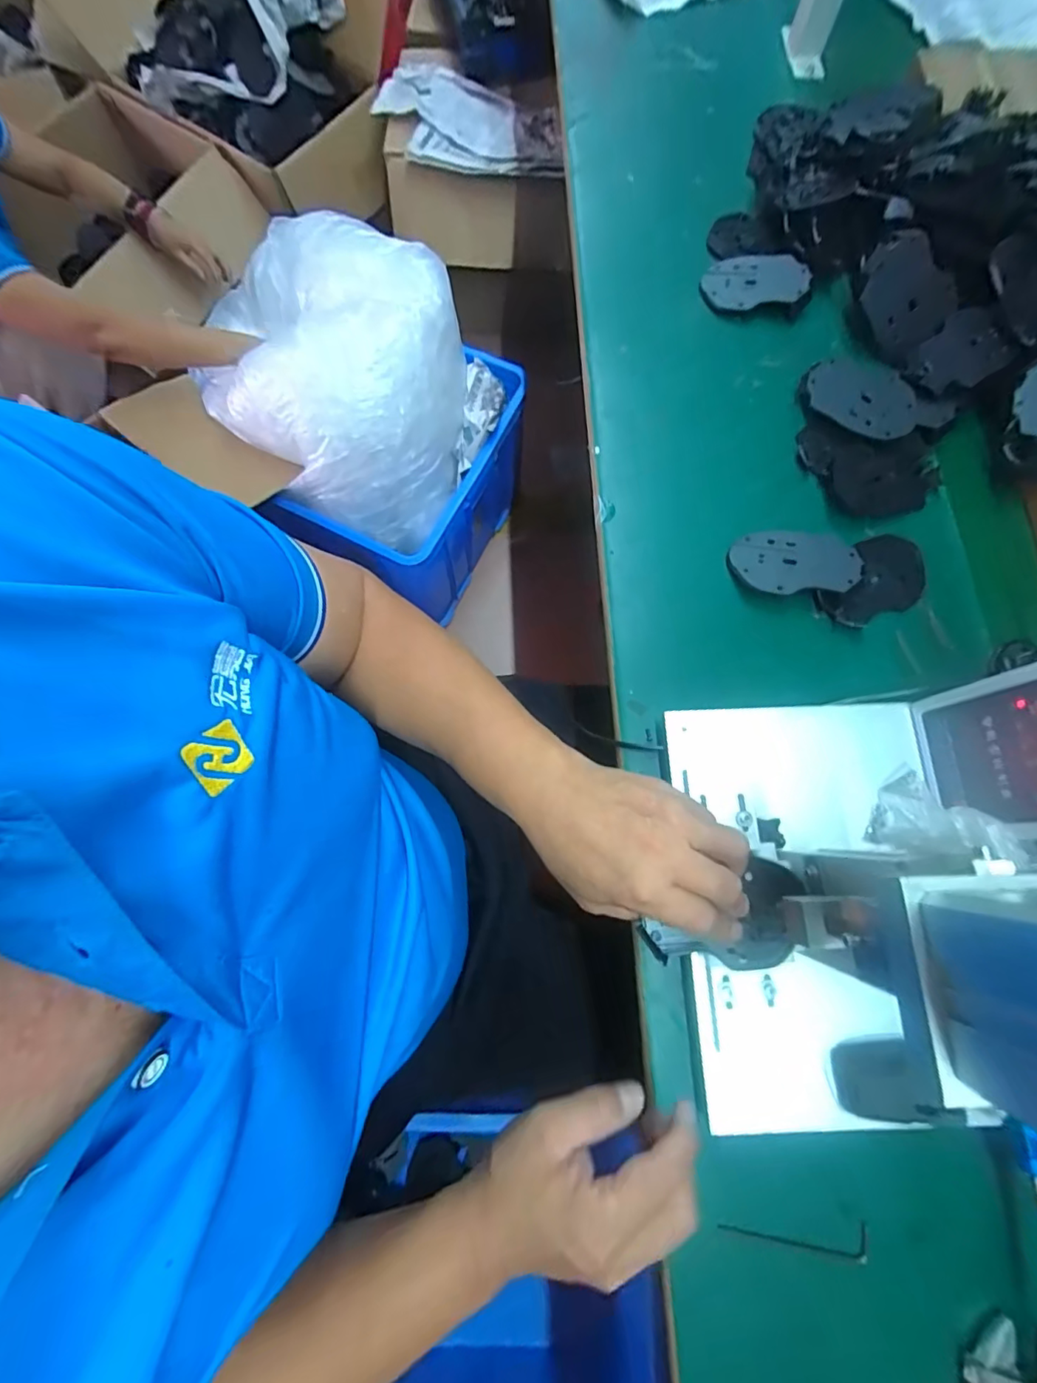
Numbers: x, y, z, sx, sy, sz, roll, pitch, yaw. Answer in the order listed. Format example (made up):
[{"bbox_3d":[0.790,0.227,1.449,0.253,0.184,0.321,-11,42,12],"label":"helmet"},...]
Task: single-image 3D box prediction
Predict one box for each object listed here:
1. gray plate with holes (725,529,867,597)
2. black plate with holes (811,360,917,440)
[{"bbox_3d":[0.257,-0.122,0.487,0.110,0.007,0.067,0,65,12],"label":"gray plate with holes"},{"bbox_3d":[0.351,-0.303,0.531,0.107,0.012,0.082,31,77,8],"label":"black plate with holes"}]

